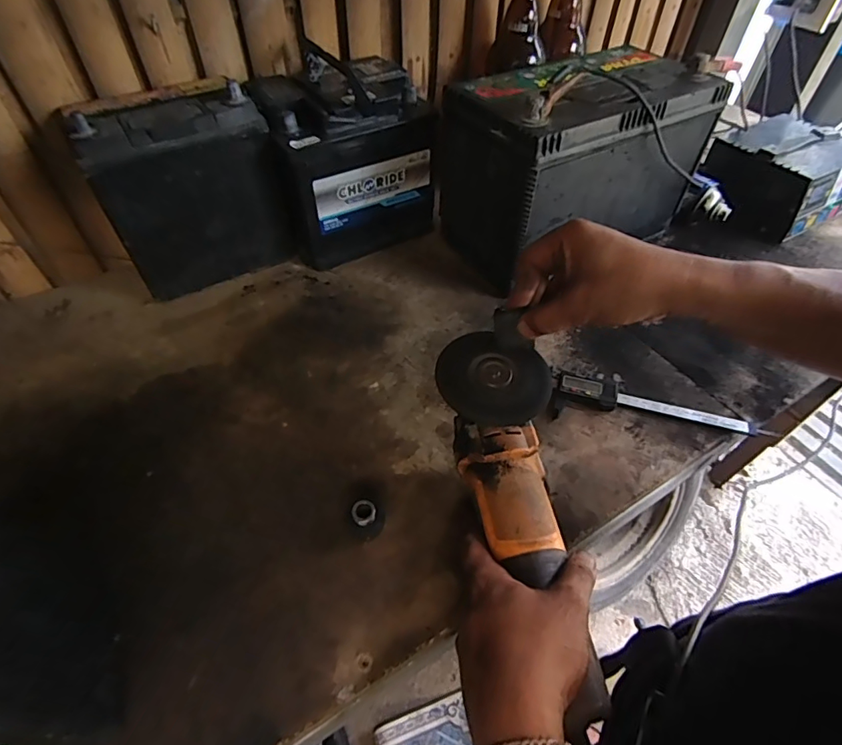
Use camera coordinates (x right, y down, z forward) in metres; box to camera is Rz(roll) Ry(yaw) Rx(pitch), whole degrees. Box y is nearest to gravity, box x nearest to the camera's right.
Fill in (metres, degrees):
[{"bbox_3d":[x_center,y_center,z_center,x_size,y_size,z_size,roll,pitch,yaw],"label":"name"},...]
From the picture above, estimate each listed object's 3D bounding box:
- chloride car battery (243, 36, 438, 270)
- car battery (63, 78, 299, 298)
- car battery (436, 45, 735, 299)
[{"bbox_3d":[-0.103,-0.289,0.646,0.199,0.194,0.167,-24,54,-19],"label":"chloride car battery"},{"bbox_3d":[-0.271,-0.221,0.586,0.197,0.201,0.124,-19,52,-15],"label":"car battery"},{"bbox_3d":[0.198,-0.267,0.606,0.303,0.206,0.181,-19,52,-16],"label":"car battery"}]

